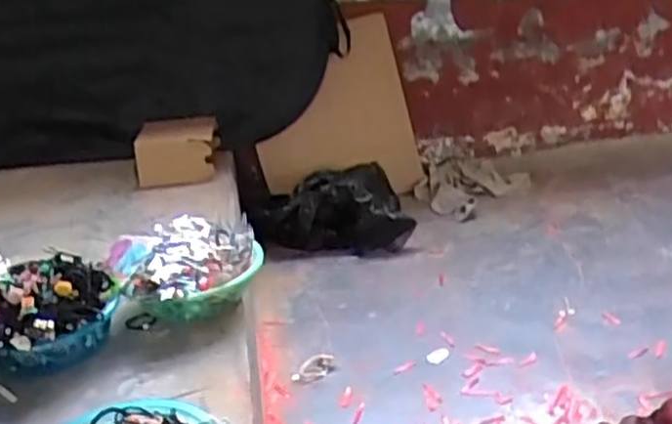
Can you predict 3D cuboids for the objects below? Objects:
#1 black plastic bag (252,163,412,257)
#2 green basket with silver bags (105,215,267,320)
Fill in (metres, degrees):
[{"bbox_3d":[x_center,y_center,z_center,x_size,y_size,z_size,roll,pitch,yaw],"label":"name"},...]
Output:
[{"bbox_3d":[-0.013,-0.007,1.833,0.371,0.147,0.183,-5,22,1],"label":"black plastic bag"},{"bbox_3d":[-0.248,0.103,1.245,0.252,0.119,0.200,-16,25,-24],"label":"green basket with silver bags"}]

